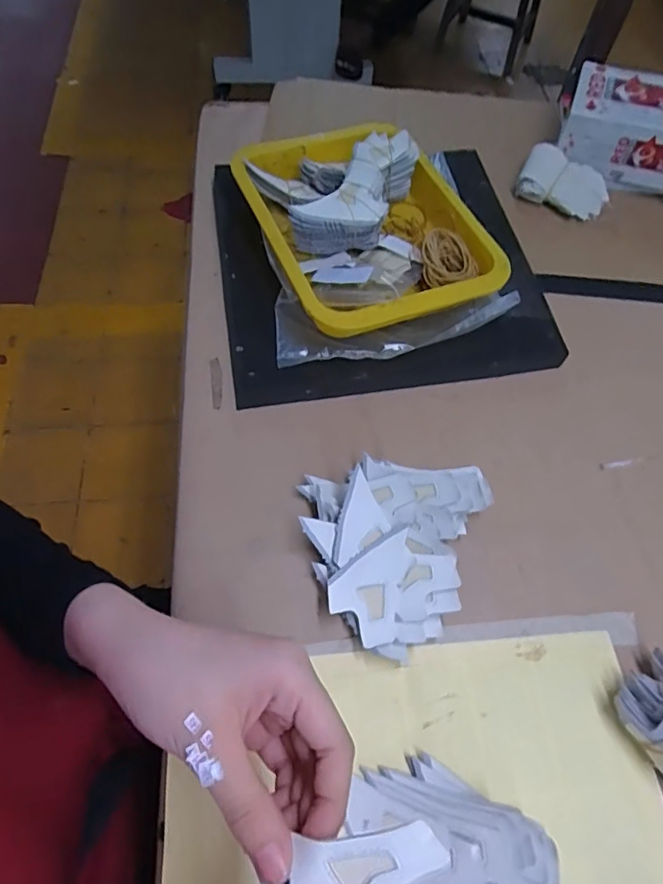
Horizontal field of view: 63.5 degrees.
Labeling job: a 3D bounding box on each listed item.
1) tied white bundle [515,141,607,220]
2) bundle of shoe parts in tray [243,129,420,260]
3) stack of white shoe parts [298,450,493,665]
[{"bbox_3d":[0.264,-0.293,0.608,0.096,0.034,0.060,24,62,11],"label":"tied white bundle"},{"bbox_3d":[0.014,-0.241,0.532,0.156,0.072,0.123,-21,64,-14],"label":"bundle of shoe parts in tray"},{"bbox_3d":[0.057,0.071,0.398,0.140,0.047,0.139,-16,63,-11],"label":"stack of white shoe parts"}]

